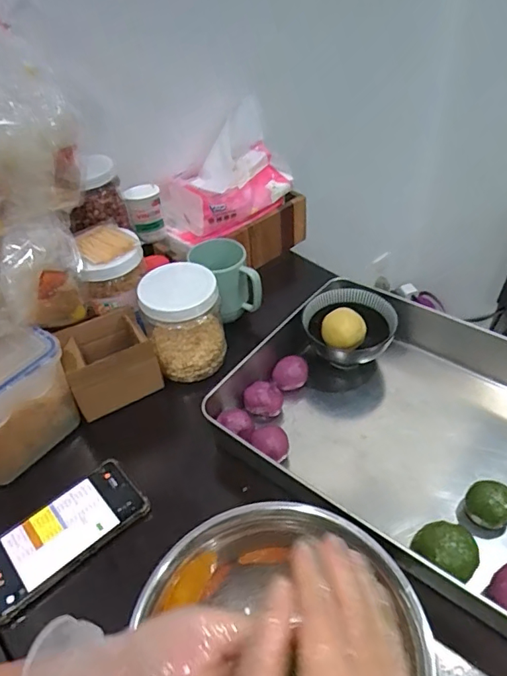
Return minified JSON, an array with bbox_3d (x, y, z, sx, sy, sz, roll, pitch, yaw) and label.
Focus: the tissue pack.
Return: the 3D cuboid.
[{"bbox_3d":[-0.046,-0.236,0.749,0.203,0.108,0.117,-30,49,-25],"label":"tissue pack"}]

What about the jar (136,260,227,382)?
[{"bbox_3d":[-0.086,-0.021,0.614,0.085,0.114,0.089,-3,43,2],"label":"jar"}]

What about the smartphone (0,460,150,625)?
[{"bbox_3d":[-0.188,0.193,0.491,0.162,0.012,0.075,-33,50,-27],"label":"smartphone"}]

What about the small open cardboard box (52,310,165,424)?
[{"bbox_3d":[-0.167,0.031,0.590,0.099,0.087,0.070,-21,46,-16],"label":"small open cardboard box"}]

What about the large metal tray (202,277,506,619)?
[{"bbox_3d":[0.194,0.101,0.522,0.450,0.068,0.292,26,51,28],"label":"large metal tray"}]

